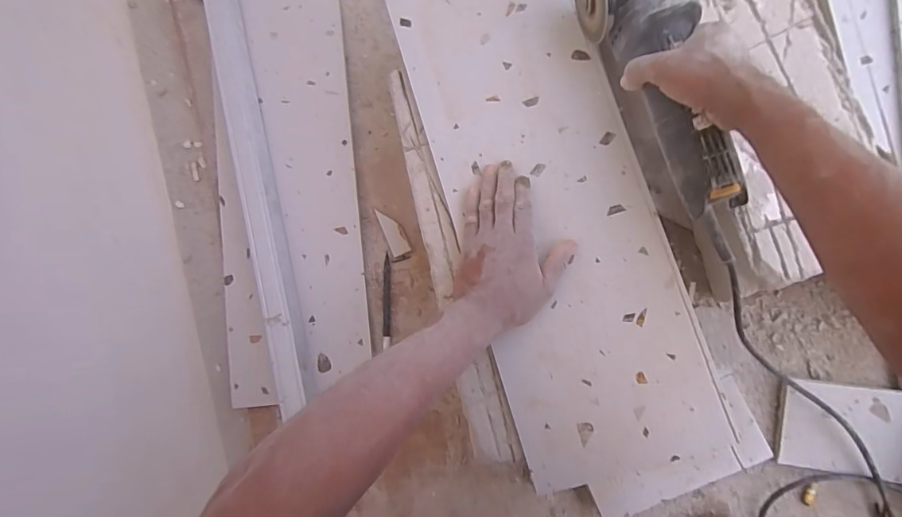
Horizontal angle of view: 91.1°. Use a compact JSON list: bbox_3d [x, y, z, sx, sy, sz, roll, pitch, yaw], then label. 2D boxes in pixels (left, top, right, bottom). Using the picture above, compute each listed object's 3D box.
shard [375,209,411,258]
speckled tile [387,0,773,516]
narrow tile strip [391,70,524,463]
[{"bbox_3d":[-0.079,-0.036,0.595,0.023,0.005,0.068,-26,82,5],"label":"shard"},{"bbox_3d":[0.109,-0.052,0.472,0.211,0.007,0.602,-19,83,5],"label":"speckled tile"},{"bbox_3d":[-0.001,0.002,0.493,0.047,0.011,0.439,-15,83,6],"label":"narrow tile strip"}]

